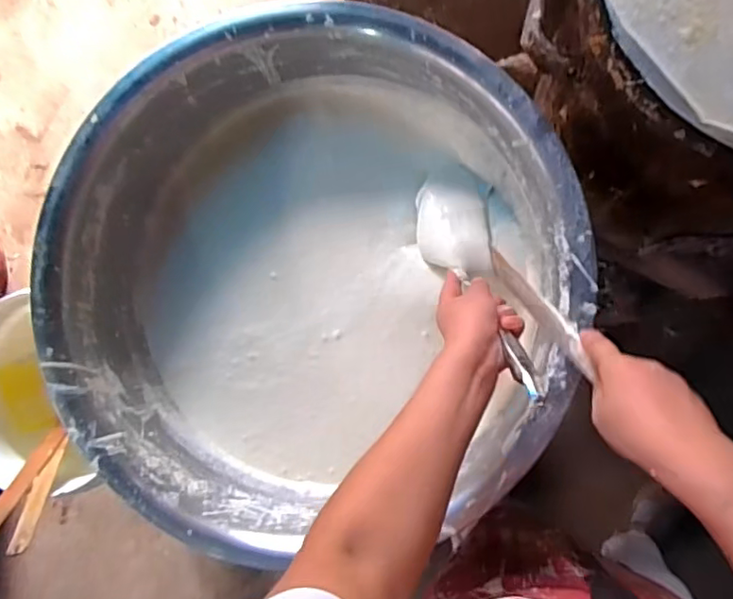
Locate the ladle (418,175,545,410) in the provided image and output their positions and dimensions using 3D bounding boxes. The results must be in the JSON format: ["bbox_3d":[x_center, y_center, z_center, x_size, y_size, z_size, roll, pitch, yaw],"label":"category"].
[{"bbox_3d":[0.114,-0.021,0.588,0.091,0.043,0.308,-19,45,8],"label":"ladle"}]

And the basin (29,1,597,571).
[{"bbox_3d":[-0.051,-0.023,0.635,0.527,0.172,0.502,0,87,9],"label":"basin"}]

